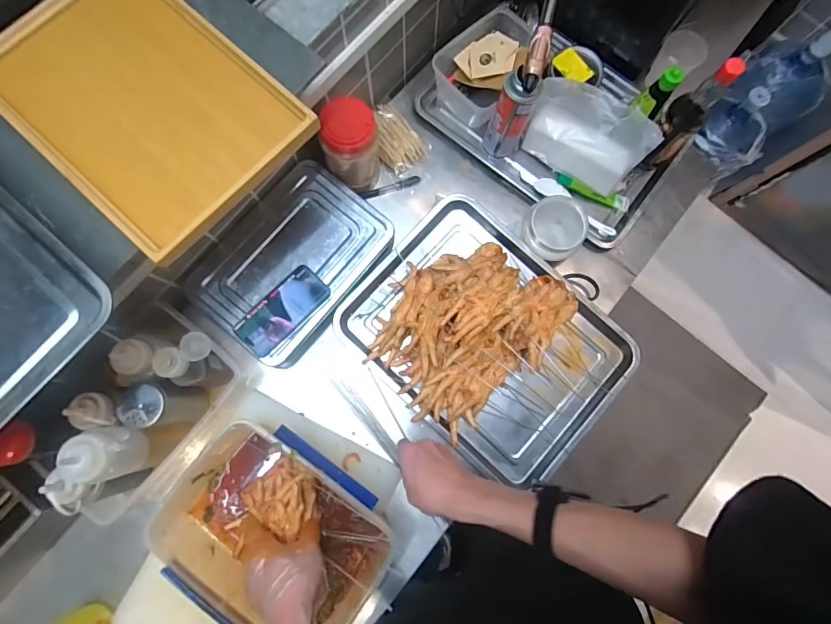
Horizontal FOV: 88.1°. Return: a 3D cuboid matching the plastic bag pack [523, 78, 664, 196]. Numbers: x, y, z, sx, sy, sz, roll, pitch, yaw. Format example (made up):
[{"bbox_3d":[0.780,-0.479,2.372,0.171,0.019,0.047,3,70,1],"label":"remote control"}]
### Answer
[{"bbox_3d":[0.304,-0.315,0.765,0.203,0.119,0.090,33,81,3],"label":"plastic bag pack"}]

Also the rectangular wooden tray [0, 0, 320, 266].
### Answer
[{"bbox_3d":[-0.344,-0.267,0.533,0.370,0.016,0.254,41,81,5],"label":"rectangular wooden tray"}]

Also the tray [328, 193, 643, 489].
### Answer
[{"bbox_3d":[0.116,0.038,0.687,0.416,0.080,0.316,42,81,5],"label":"tray"}]

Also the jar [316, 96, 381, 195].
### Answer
[{"bbox_3d":[-0.108,-0.277,0.737,0.088,0.165,0.074,-6,81,-4],"label":"jar"}]

